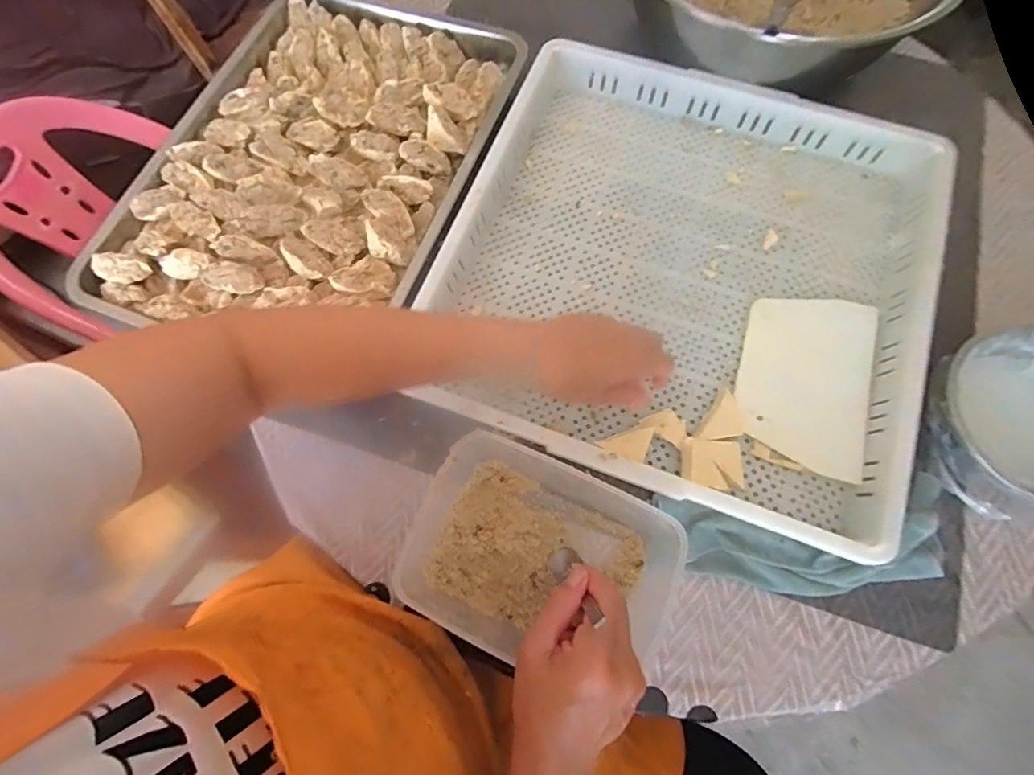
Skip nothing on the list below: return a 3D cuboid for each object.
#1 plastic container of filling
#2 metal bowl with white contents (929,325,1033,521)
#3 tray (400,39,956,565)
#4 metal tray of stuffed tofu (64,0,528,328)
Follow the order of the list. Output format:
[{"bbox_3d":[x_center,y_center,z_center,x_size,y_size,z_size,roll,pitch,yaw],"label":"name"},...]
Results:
[{"bbox_3d":[0.021,0.150,0.428,0.222,0.055,0.169,24,71,8],"label":"plastic container of filling"},{"bbox_3d":[0.467,0.034,0.452,0.162,0.058,0.166,-15,70,-6],"label":"metal bowl with white contents"},{"bbox_3d":[0.174,-0.126,0.520,0.473,0.057,0.476,21,71,8],"label":"tray"},{"bbox_3d":[-0.223,-0.266,0.559,0.354,0.041,0.480,18,70,7],"label":"metal tray of stuffed tofu"}]

